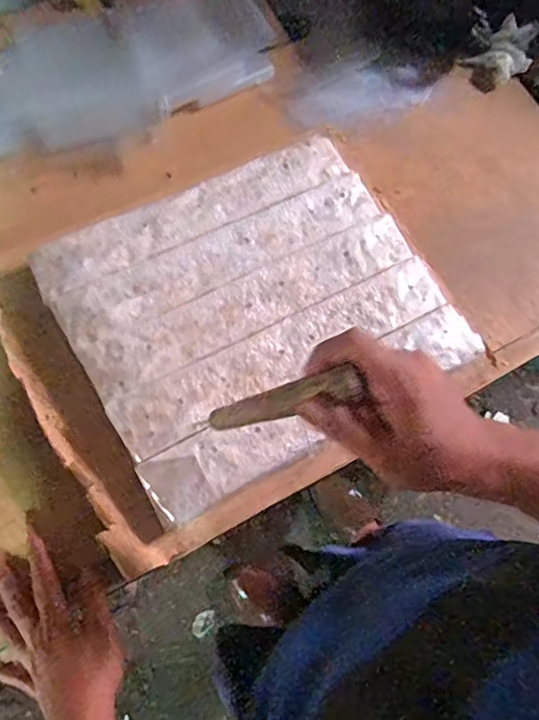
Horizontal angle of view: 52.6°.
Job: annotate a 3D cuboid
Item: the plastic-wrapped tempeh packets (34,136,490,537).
[{"bbox_3d":[-0.011,-0.059,0.580,0.383,0.065,0.314,-28,69,-11],"label":"plastic-wrapped tempeh packets"}]

